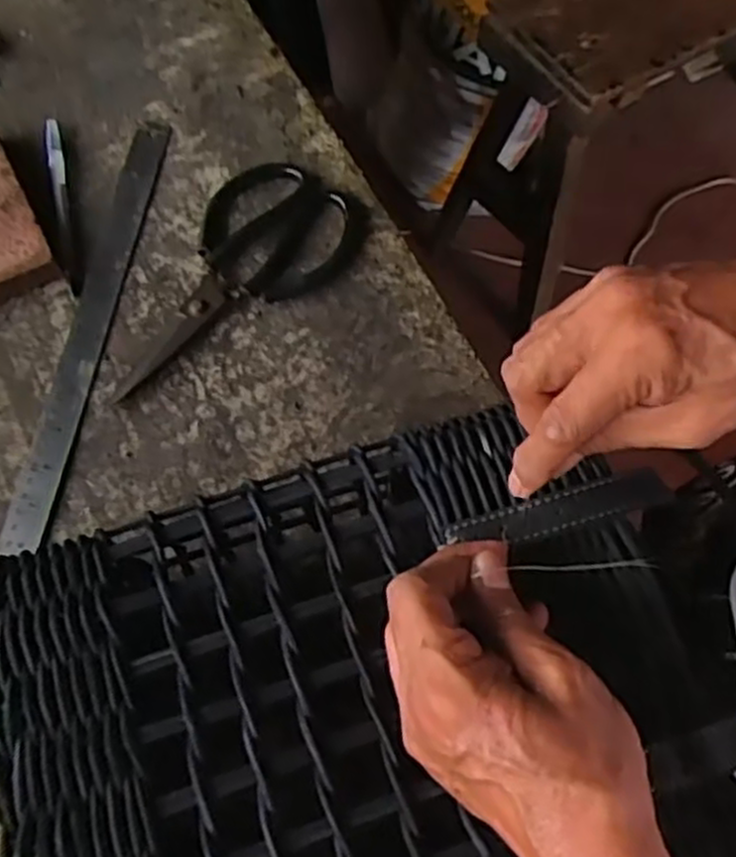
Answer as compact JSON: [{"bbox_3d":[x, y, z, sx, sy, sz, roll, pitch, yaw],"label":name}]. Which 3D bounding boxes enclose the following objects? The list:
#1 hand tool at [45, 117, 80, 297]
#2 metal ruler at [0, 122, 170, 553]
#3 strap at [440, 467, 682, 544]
[{"bbox_3d":[-0.218,-0.161,0.556,0.012,0.010,0.149,-13,69,-6],"label":"hand tool"},{"bbox_3d":[-0.196,-0.011,0.501,0.029,0.007,0.471,6,67,5],"label":"metal ruler"},{"bbox_3d":[0.084,0.036,0.343,0.097,0.006,0.018,-13,69,-2],"label":"strap"}]

